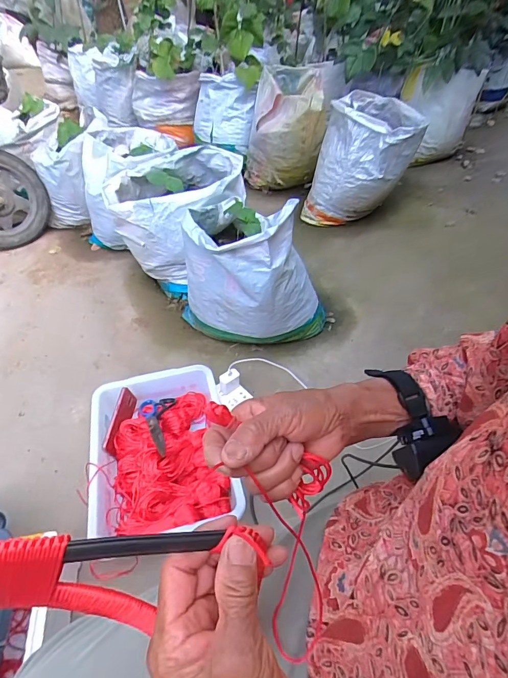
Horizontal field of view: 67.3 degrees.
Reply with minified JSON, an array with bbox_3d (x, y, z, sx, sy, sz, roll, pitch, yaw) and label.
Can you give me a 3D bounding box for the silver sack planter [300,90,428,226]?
[{"bbox_3d":[0.431,-0.737,1.588,0.394,0.403,0.362,7,47,7],"label":"silver sack planter"}]

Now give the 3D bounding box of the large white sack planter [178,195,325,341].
[{"bbox_3d":[-0.006,-0.196,1.125,0.382,0.399,0.339,33,55,27],"label":"large white sack planter"}]

